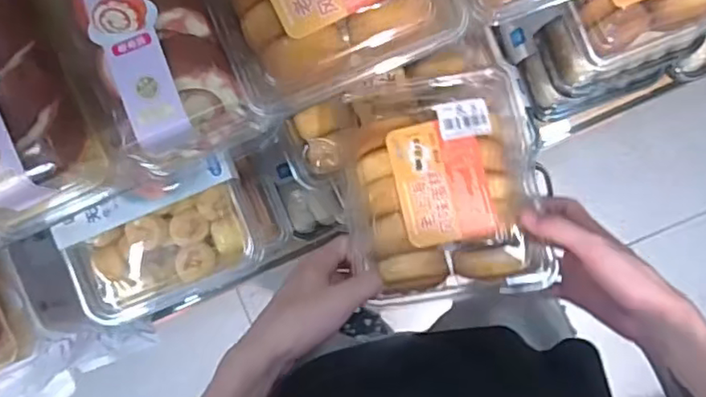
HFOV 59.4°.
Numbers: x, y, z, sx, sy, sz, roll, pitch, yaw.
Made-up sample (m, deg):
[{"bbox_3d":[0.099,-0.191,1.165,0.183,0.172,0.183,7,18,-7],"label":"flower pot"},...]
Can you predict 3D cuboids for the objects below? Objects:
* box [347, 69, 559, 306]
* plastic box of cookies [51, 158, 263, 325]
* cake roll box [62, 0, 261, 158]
[{"bbox_3d":[0.072,-0.006,0.513,0.149,0.060,0.177,-6,75,7],"label":"box"},{"bbox_3d":[-0.164,0.041,0.544,0.157,0.050,0.102,-23,88,4],"label":"plastic box of cookies"},{"bbox_3d":[-0.141,-0.128,0.414,0.091,0.049,0.199,-25,87,4],"label":"cake roll box"}]

